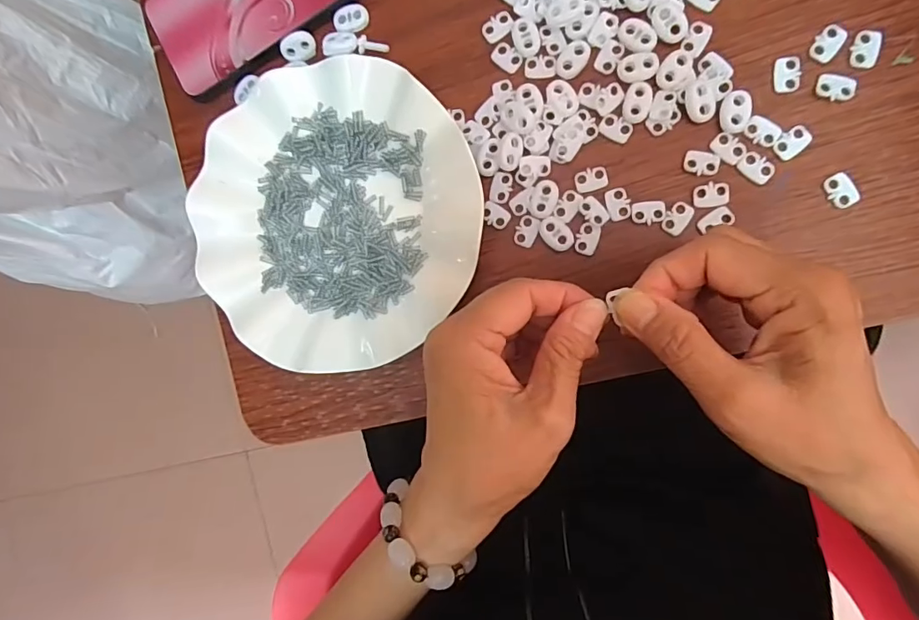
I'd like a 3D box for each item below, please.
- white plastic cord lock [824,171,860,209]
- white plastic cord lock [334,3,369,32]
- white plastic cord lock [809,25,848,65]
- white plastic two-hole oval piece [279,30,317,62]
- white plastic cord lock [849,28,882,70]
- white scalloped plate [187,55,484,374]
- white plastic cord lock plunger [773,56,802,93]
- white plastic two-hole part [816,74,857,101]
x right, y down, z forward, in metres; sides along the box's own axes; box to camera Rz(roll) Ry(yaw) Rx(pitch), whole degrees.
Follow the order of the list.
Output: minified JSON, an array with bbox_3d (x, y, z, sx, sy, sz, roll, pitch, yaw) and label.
[{"bbox_3d":[0.209,-0.065,0.269,0.012,0.005,0.019,-27,88,10],"label":"white plastic cord lock"},{"bbox_3d":[-0.069,-0.185,0.312,0.021,0.005,0.016,-18,90,10],"label":"white plastic cord lock"},{"bbox_3d":[0.200,-0.145,0.265,0.013,0.004,0.019,28,97,7],"label":"white plastic cord lock"},{"bbox_3d":[-0.104,-0.170,0.316,0.022,0.009,0.015,-15,90,10],"label":"white plastic two-hole oval piece"},{"bbox_3d":[0.217,-0.140,0.262,0.012,0.004,0.021,12,95,9],"label":"white plastic cord lock"},{"bbox_3d":[-0.078,-0.059,0.310,0.183,0.022,0.177,0,93,9],"label":"white scalloped plate"},{"bbox_3d":[0.181,-0.130,0.270,0.013,0.004,0.019,-1,93,9],"label":"white plastic cord lock plunger"},{"bbox_3d":[0.204,-0.121,0.266,0.019,0.004,0.013,12,95,9],"label":"white plastic two-hole part"}]

